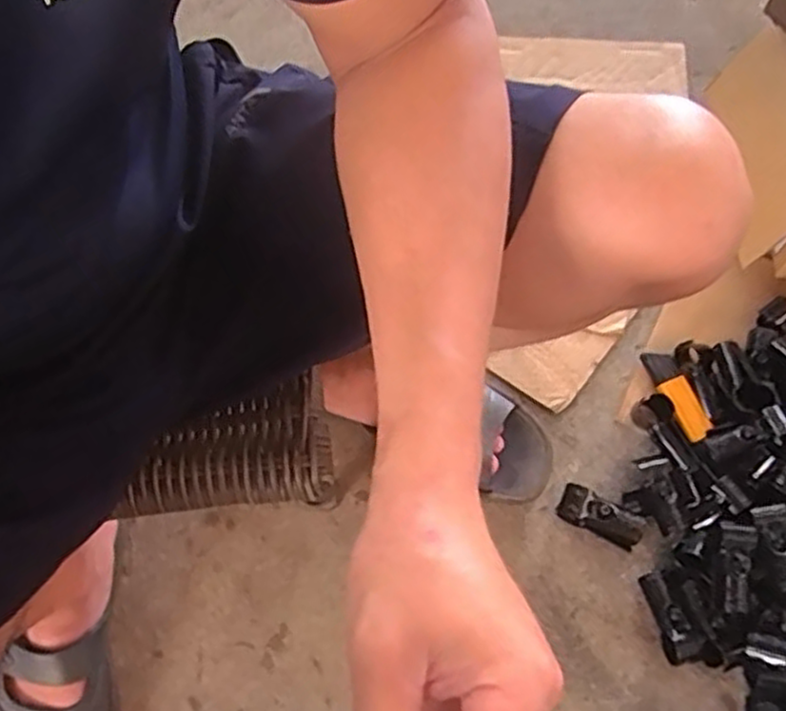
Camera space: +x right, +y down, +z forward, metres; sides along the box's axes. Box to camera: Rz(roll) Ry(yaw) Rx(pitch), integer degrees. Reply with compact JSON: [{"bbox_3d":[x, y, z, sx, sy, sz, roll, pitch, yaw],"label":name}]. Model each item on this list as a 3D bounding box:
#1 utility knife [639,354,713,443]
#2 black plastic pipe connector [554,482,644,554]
[{"bbox_3d":[0.291,0.040,0.747,0.033,0.021,0.102,-18,68,-7],"label":"utility knife"},{"bbox_3d":[0.200,0.157,0.703,0.081,0.025,0.034,25,70,11],"label":"black plastic pipe connector"}]

